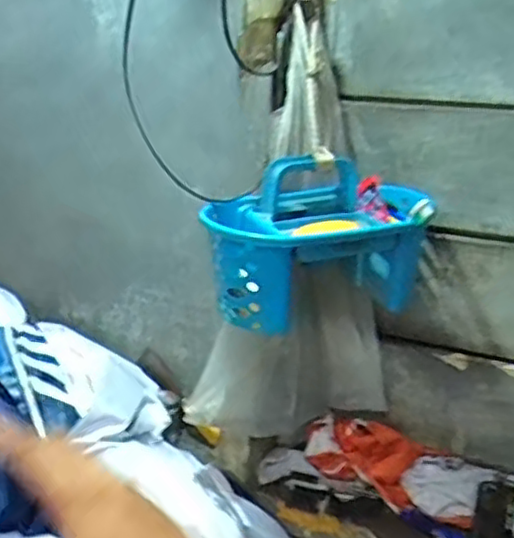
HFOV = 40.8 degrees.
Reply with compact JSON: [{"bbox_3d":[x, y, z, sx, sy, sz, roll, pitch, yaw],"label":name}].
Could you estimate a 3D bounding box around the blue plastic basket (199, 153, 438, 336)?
[{"bbox_3d":[0.065,-0.029,0.728,0.230,0.156,0.191,5,15,6],"label":"blue plastic basket"}]

